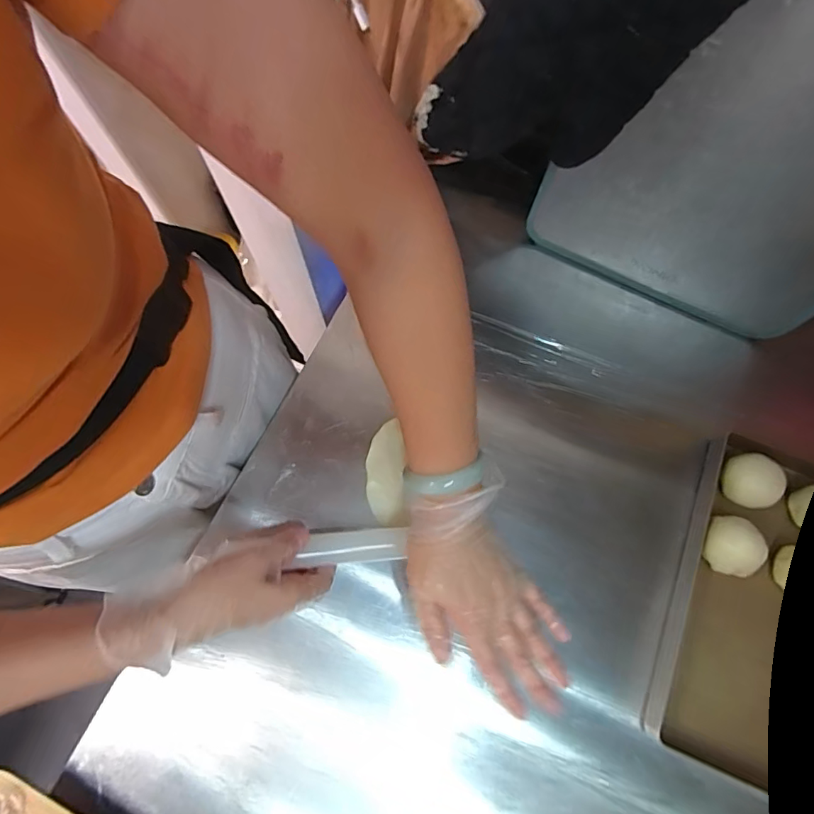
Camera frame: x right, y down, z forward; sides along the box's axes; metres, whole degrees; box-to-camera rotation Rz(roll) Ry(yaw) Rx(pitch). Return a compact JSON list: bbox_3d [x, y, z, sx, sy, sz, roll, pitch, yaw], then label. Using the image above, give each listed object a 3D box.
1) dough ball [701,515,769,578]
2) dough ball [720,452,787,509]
[{"bbox_3d":[0.288,0.124,0.430,0.040,0.039,0.050,3,73,0],"label":"dough ball"},{"bbox_3d":[0.319,0.068,0.447,0.045,0.035,0.050,-11,73,-4],"label":"dough ball"}]

